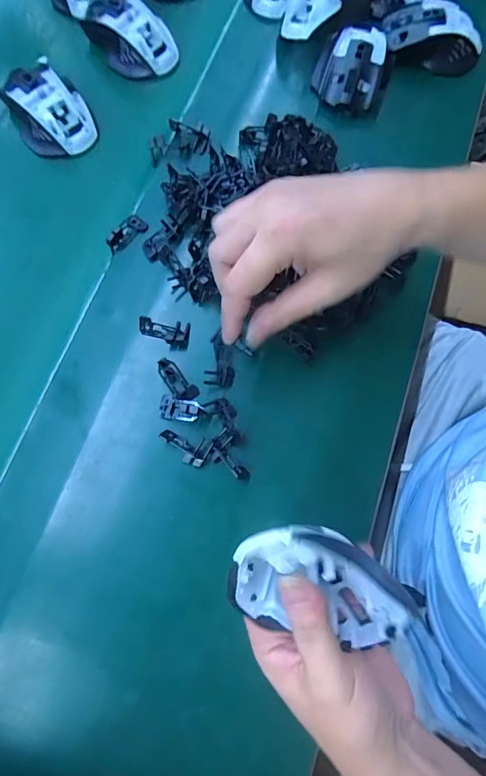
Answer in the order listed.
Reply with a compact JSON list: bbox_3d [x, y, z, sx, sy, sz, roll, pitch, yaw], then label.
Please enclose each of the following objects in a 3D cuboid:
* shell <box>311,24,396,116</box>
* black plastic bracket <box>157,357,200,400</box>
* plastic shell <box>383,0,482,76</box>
[{"bbox_3d":[0.121,-0.344,0.457,0.077,0.034,0.096,18,75,4],"label":"shell"},{"bbox_3d":[-0.057,-0.006,0.368,0.018,0.007,0.043,-43,98,-12],"label":"black plastic bracket"},{"bbox_3d":[0.209,-0.388,0.471,0.111,0.037,0.068,25,75,6],"label":"plastic shell"}]

